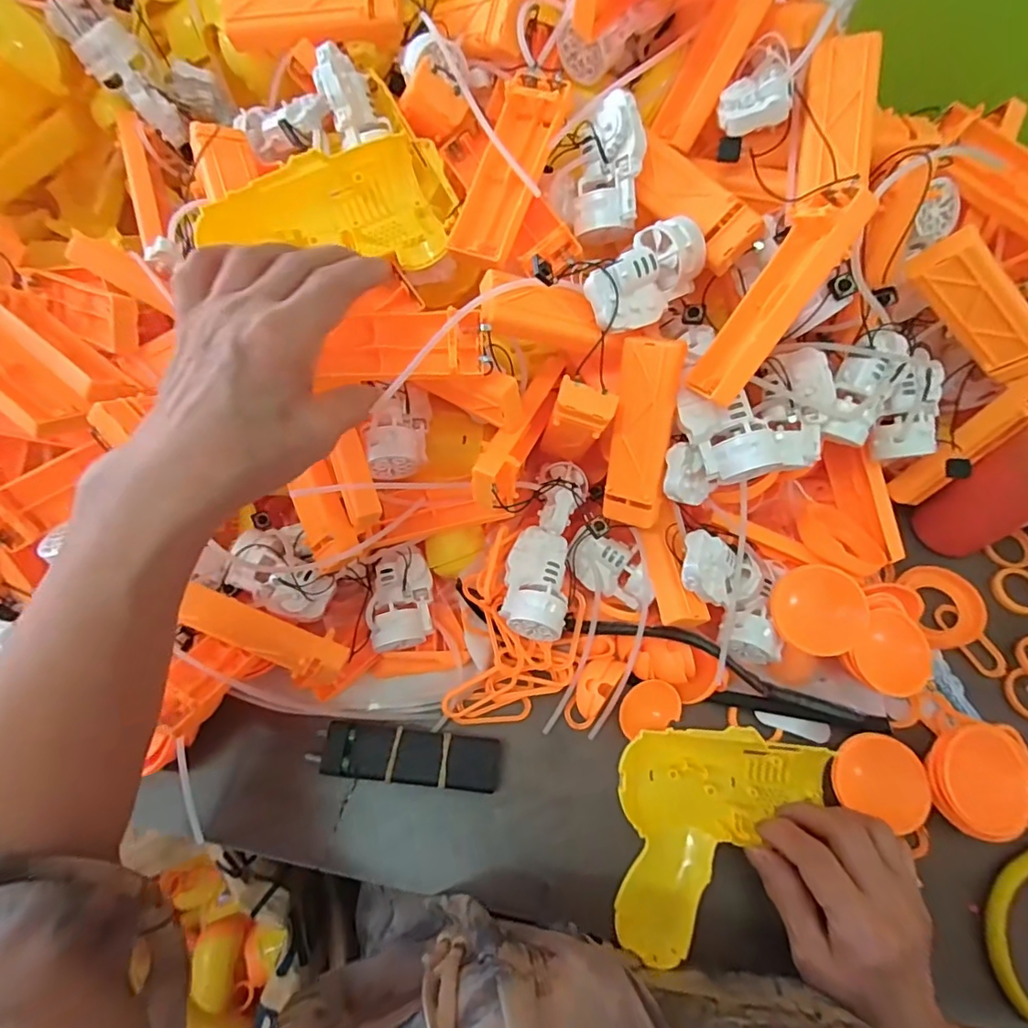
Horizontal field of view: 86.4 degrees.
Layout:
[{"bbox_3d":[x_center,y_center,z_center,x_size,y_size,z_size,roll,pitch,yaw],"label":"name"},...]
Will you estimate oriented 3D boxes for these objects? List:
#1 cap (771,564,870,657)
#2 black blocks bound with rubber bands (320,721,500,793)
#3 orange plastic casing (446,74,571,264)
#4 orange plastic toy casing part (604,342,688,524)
[{"bbox_3d":[0.191,0.060,0.344,0.055,0.010,0.055,-7,91,0],"label":"cap"},{"bbox_3d":[-0.064,0.155,0.351,0.107,0.024,0.032,5,64,4],"label":"black blocks bound with rubber bands"},{"bbox_3d":[-0.003,-0.194,0.309,0.035,0.018,0.108,21,88,11],"label":"orange plastic casing"},{"bbox_3d":[0.075,-0.045,0.319,0.034,0.109,0.014,4,26,3],"label":"orange plastic toy casing part"}]

